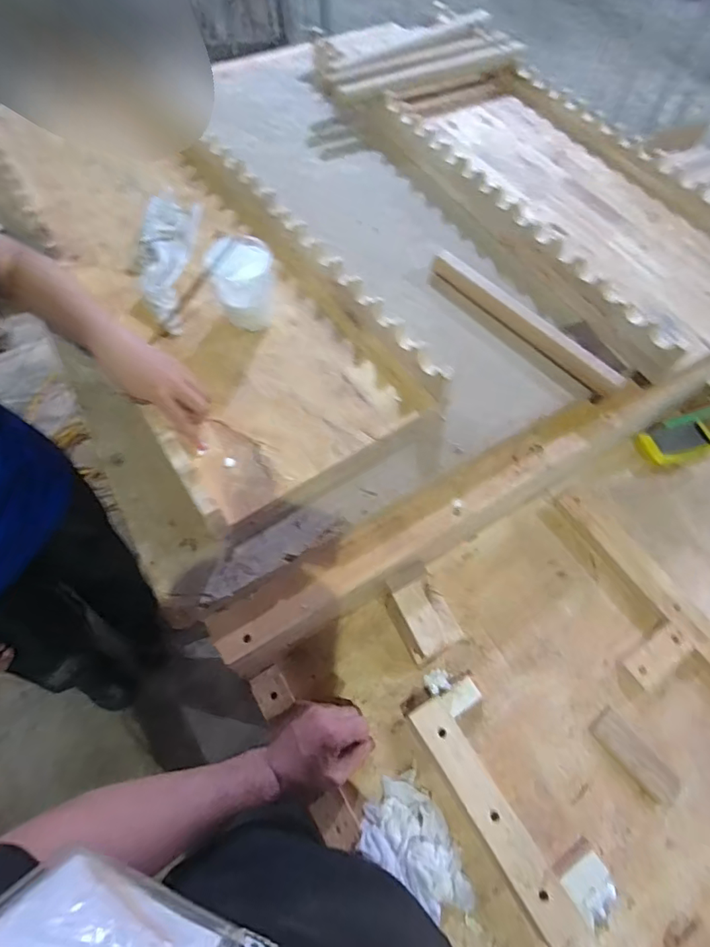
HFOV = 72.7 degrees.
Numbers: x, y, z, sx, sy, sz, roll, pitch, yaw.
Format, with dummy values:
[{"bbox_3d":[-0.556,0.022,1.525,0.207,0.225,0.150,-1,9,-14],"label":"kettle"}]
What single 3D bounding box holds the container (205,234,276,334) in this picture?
[{"bbox_3d":[-0.151,-0.257,0.664,0.081,0.106,0.077,-10,61,-7],"label":"container"}]

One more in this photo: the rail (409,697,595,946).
[{"bbox_3d":[0.155,0.387,0.542,0.048,0.050,0.265,-30,64,-19],"label":"rail"}]

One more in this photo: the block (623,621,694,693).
[{"bbox_3d":[0.403,0.242,0.639,0.090,0.019,0.043,-33,65,-20],"label":"block"}]

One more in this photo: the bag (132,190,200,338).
[{"bbox_3d":[-0.300,-0.337,0.752,0.088,0.029,0.306,-3,61,-3],"label":"bag"}]

